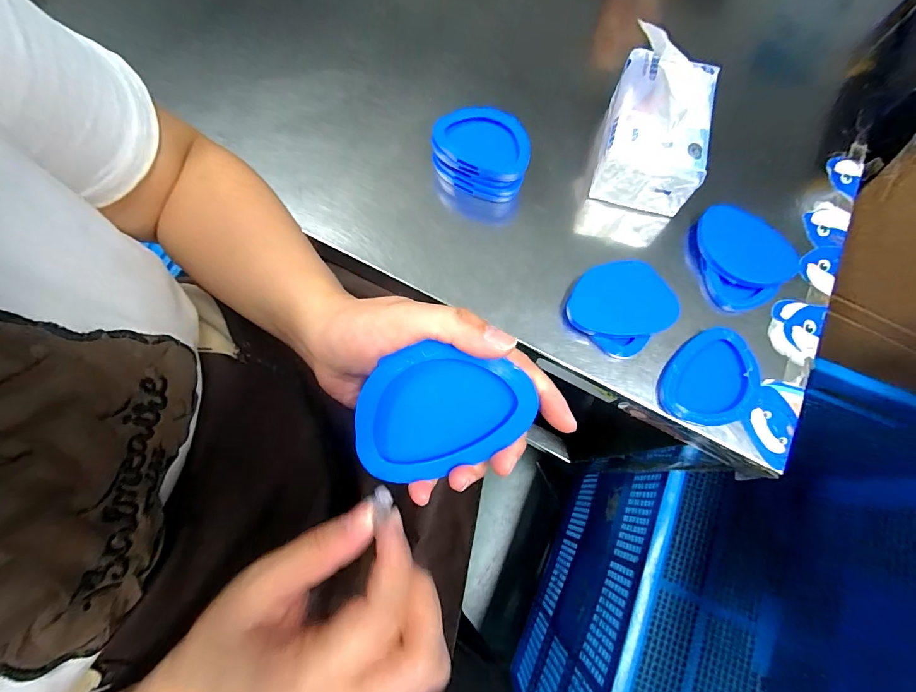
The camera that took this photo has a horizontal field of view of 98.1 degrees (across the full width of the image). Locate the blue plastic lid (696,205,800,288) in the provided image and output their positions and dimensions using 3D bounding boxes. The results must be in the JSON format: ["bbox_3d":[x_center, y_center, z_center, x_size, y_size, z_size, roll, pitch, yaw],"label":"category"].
[{"bbox_3d":[0.270,-0.093,0.377,0.092,0.018,0.062,43,76,13],"label":"blue plastic lid"}]

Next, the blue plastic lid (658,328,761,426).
[{"bbox_3d":[0.223,0.030,0.349,0.091,0.014,0.072,-43,76,-14],"label":"blue plastic lid"}]

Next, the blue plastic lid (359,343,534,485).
[{"bbox_3d":[-0.011,0.032,0.206,0.094,0.012,0.065,-22,93,9],"label":"blue plastic lid"}]

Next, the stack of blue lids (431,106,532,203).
[{"bbox_3d":[0.025,-0.196,0.408,0.099,0.049,0.069,21,72,7],"label":"stack of blue lids"}]

